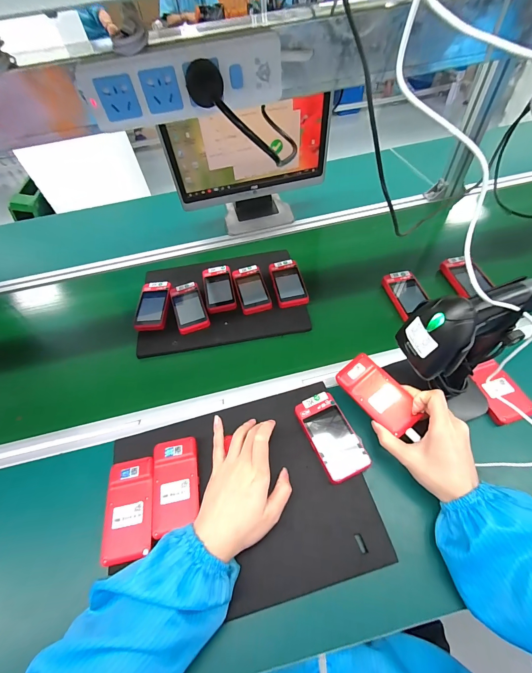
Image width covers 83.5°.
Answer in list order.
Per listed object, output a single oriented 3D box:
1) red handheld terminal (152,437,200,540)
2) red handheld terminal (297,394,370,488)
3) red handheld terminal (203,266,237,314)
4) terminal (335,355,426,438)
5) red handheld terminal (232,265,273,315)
[{"bbox_3d":[-0.125,0.205,0.418,0.061,0.025,0.114,-11,55,-3],"label":"red handheld terminal"},{"bbox_3d":[0.095,0.144,0.436,0.062,0.018,0.119,-22,56,-11],"label":"red handheld terminal"},{"bbox_3d":[-0.101,-0.105,0.647,0.061,0.017,0.126,-12,55,-3],"label":"red handheld terminal"},{"bbox_3d":[0.165,0.085,0.442,0.064,0.019,0.118,-43,64,-5],"label":"terminal"},{"bbox_3d":[-0.031,-0.103,0.640,0.065,0.016,0.125,-13,55,-4],"label":"red handheld terminal"}]

